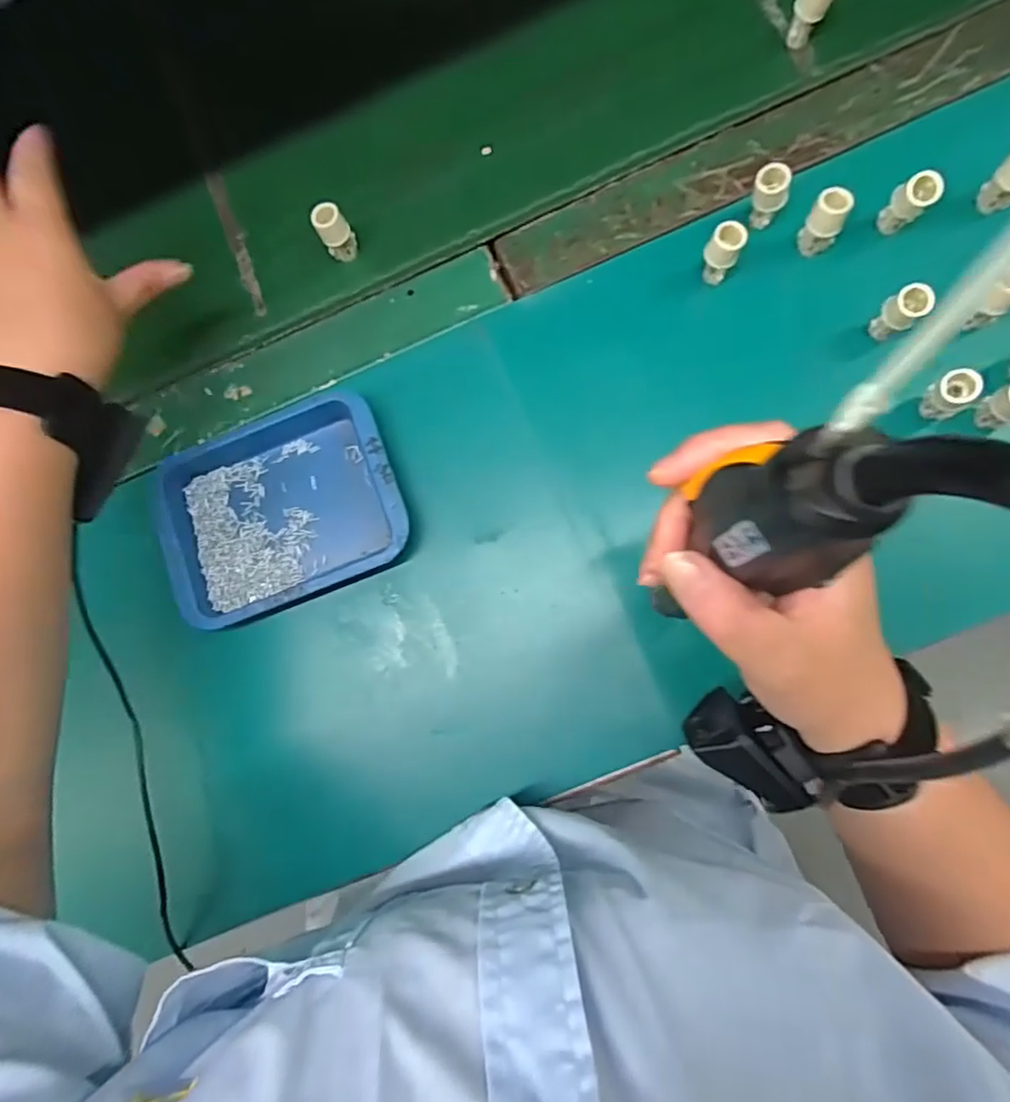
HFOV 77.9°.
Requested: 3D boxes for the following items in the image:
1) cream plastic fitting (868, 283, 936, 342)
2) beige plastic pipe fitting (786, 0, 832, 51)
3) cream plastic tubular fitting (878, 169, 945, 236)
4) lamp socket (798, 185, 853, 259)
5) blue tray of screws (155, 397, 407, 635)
[{"bbox_3d":[0.235,-0.141,0.370,0.017,0.040,0.019,-38,79,-2],"label":"cream plastic fitting"},{"bbox_3d":[0.204,-0.359,0.416,0.021,0.043,0.020,22,83,9],"label":"beige plastic pipe fitting"},{"bbox_3d":[0.246,-0.210,0.383,0.016,0.049,0.020,-43,79,-3],"label":"cream plastic tubular fitting"},{"bbox_3d":[0.198,-0.203,0.388,0.021,0.041,0.020,-1,80,5],"label":"lamp socket"},{"bbox_3d":[-0.146,-0.029,0.411,0.154,0.033,0.127,-22,79,1],"label":"blue tray of screws"}]

